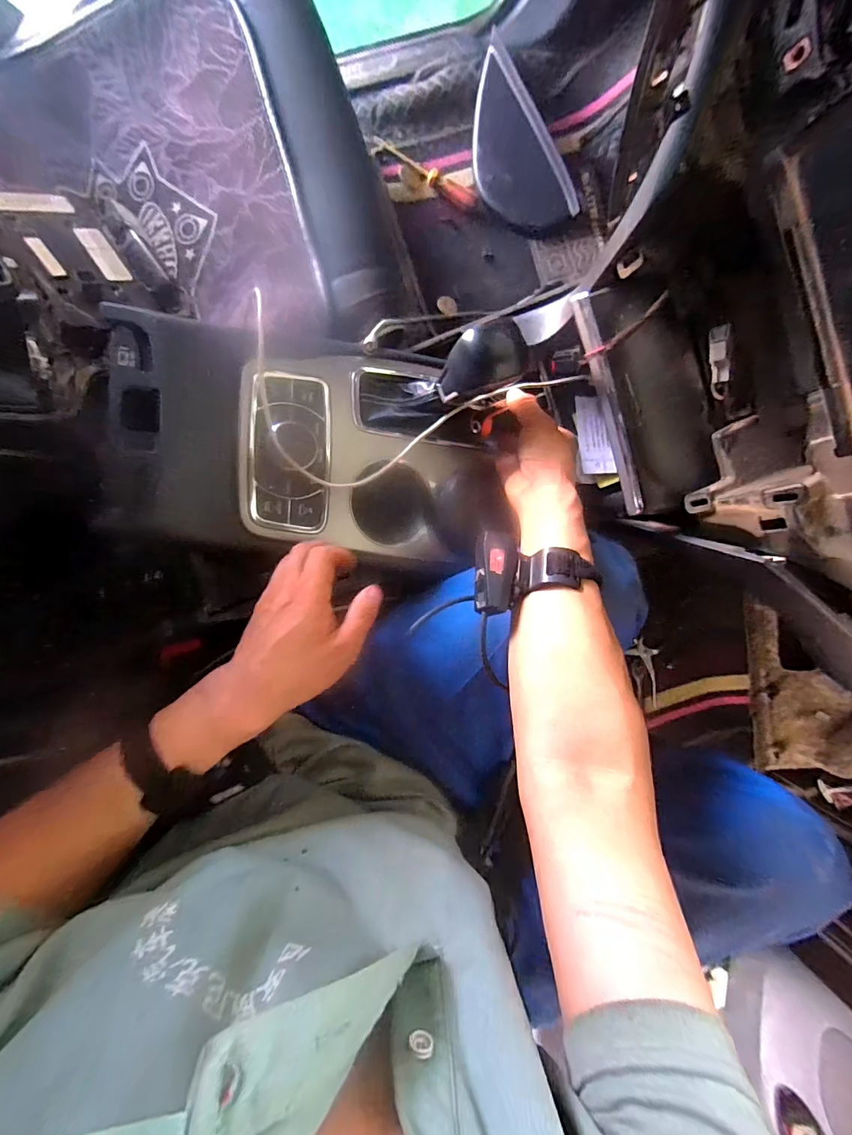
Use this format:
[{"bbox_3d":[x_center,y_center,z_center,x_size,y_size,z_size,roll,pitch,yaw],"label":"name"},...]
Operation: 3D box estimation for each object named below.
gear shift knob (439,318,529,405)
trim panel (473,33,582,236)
[{"bbox_3d":[0.050,-0.191,0.411,0.070,0.056,0.049,-12,94,-3],"label":"gear shift knob"},{"bbox_3d":[0.147,-0.750,0.785,0.129,0.068,0.294,-31,95,-2],"label":"trim panel"}]

